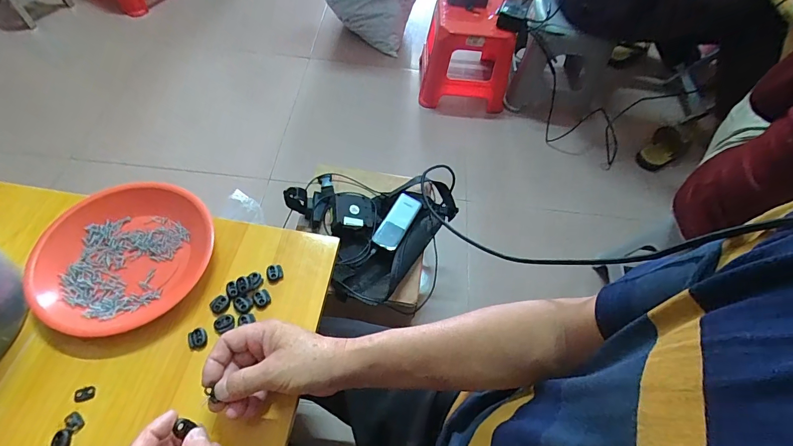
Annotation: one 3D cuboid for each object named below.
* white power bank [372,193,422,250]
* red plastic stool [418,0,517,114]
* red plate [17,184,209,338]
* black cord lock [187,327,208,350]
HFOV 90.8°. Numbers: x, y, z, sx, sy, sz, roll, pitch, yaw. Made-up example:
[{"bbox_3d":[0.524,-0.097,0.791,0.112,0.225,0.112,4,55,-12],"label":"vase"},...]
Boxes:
[{"bbox_3d":[0.001,-0.004,0.814,0.057,0.014,0.129,22,66,28],"label":"white power bank"},{"bbox_3d":[0.244,-0.601,1.390,0.306,0.268,0.272,1,57,-4],"label":"red plastic stool"},{"bbox_3d":[-0.319,0.037,0.463,0.170,0.032,0.189,16,58,6],"label":"red plate"},{"bbox_3d":[-0.219,0.127,0.430,0.020,0.006,0.021,-19,61,-16],"label":"black cord lock"}]

